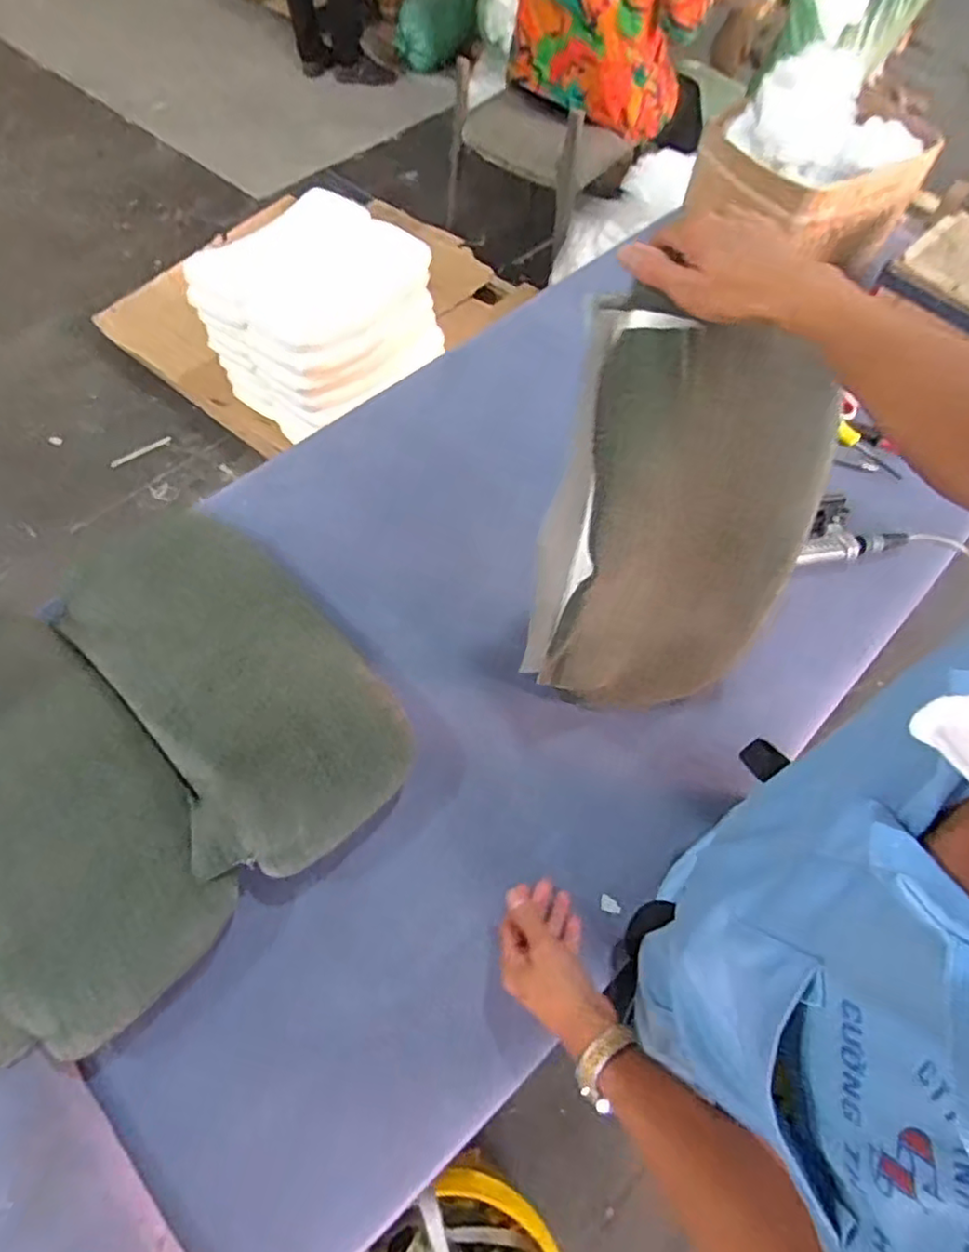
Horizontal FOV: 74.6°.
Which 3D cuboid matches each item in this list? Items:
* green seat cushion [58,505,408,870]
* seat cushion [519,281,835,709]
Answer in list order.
[{"bbox_3d":[-0.269,0.046,0.688,0.241,0.051,0.438,-34,68,-19],"label":"green seat cushion"},{"bbox_3d":[0.179,-0.085,0.615,0.225,0.402,0.082,0,35,-9],"label":"seat cushion"}]

